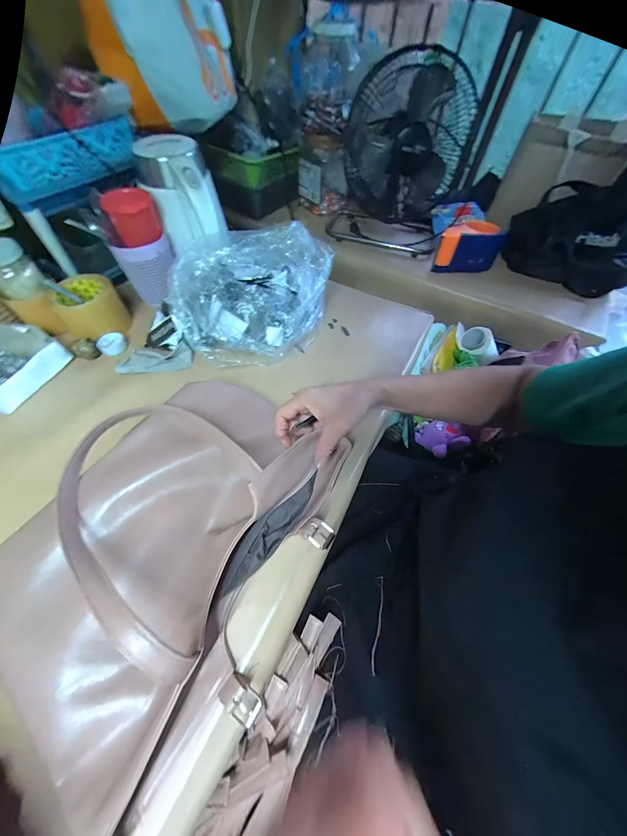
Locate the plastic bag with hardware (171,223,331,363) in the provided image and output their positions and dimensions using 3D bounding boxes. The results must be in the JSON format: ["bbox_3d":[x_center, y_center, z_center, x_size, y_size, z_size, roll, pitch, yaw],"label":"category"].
[{"bbox_3d":[-0.103,-0.203,0.502,0.224,0.132,0.224,15,58,7],"label":"plastic bag with hardware"}]

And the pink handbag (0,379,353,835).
[{"bbox_3d":[-0.154,0.114,0.309,0.284,0.100,0.376,23,59,12],"label":"pink handbag"}]

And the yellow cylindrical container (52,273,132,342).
[{"bbox_3d":[-0.392,-0.197,0.521,0.091,0.068,0.082,-20,60,-15],"label":"yellow cylindrical container"}]

